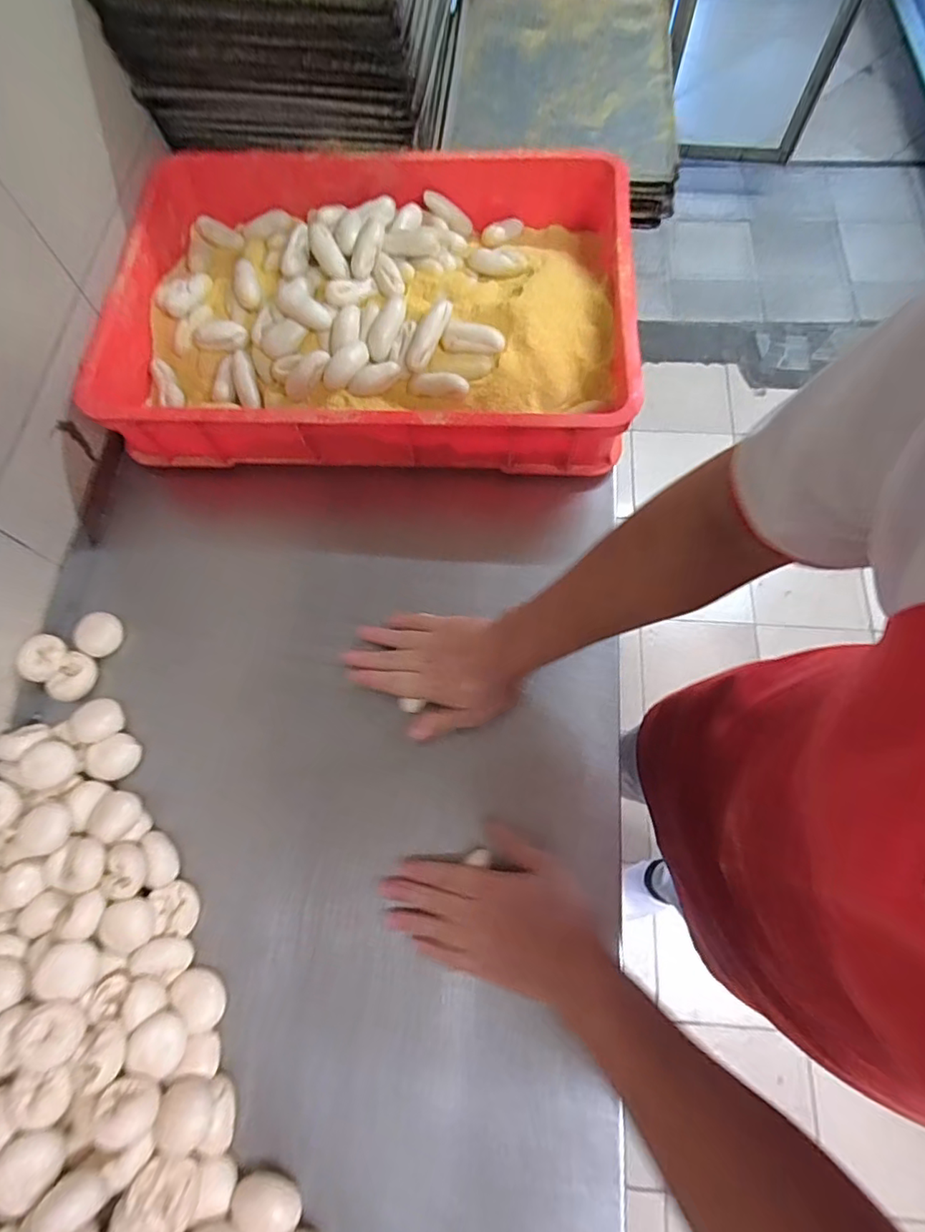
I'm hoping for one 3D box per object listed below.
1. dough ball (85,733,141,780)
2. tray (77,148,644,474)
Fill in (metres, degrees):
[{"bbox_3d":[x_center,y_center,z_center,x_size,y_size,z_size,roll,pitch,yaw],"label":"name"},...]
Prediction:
[{"bbox_3d":[-0.350,0.142,0.552,0.038,0.025,0.045,39,76,15],"label":"dough ball"},{"bbox_3d":[-0.109,-0.388,0.688,0.601,0.095,0.420,3,70,3],"label":"tray"}]

